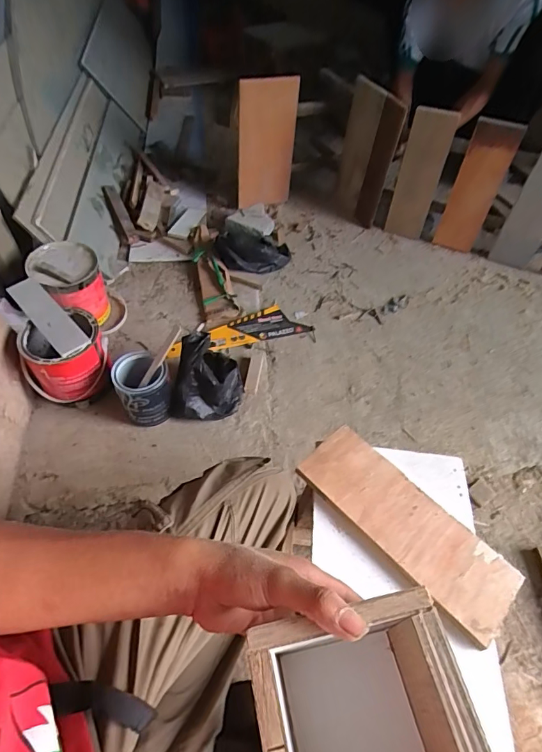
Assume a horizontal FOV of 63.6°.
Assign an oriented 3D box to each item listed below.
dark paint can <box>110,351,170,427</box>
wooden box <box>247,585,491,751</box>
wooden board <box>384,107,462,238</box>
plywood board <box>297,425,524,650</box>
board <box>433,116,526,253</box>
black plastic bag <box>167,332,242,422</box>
[{"bbox_3d":[-0.262,0.029,0.904,0.104,0.121,0.113,-22,58,-18],"label":"dark paint can"},{"bbox_3d":[0.061,0.239,0.279,0.129,0.103,0.151,-9,55,-9],"label":"wooden box"},{"bbox_3d":[0.431,-0.577,1.277,0.117,0.352,0.027,18,49,11],"label":"wooden board"},{"bbox_3d":[0.176,0.192,0.575,0.108,0.008,0.292,-37,64,-26],"label":"plywood board"},{"bbox_3d":[0.568,-0.518,1.230,0.118,0.348,0.030,34,56,21],"label":"board"},{"bbox_3d":[-0.134,0.009,0.927,0.143,0.116,0.149,11,54,5],"label":"black plastic bag"}]

